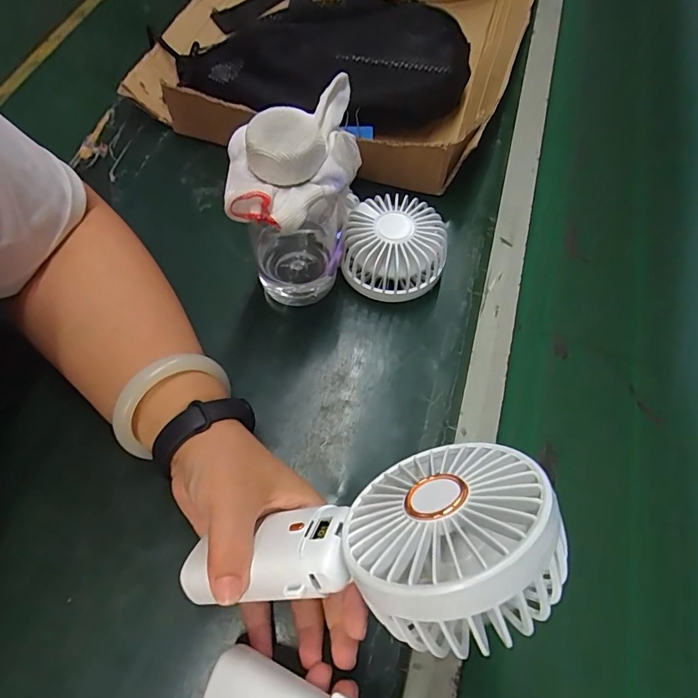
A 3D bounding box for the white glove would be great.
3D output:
[{"bbox_3d":[-0.033,-0.127,0.273,0.078,0.042,0.120,4,65,-6],"label":"white glove"}]

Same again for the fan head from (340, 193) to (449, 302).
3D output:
[{"bbox_3d":[0.037,-0.079,0.372,0.079,0.053,0.074,3,65,-7],"label":"fan head"}]

